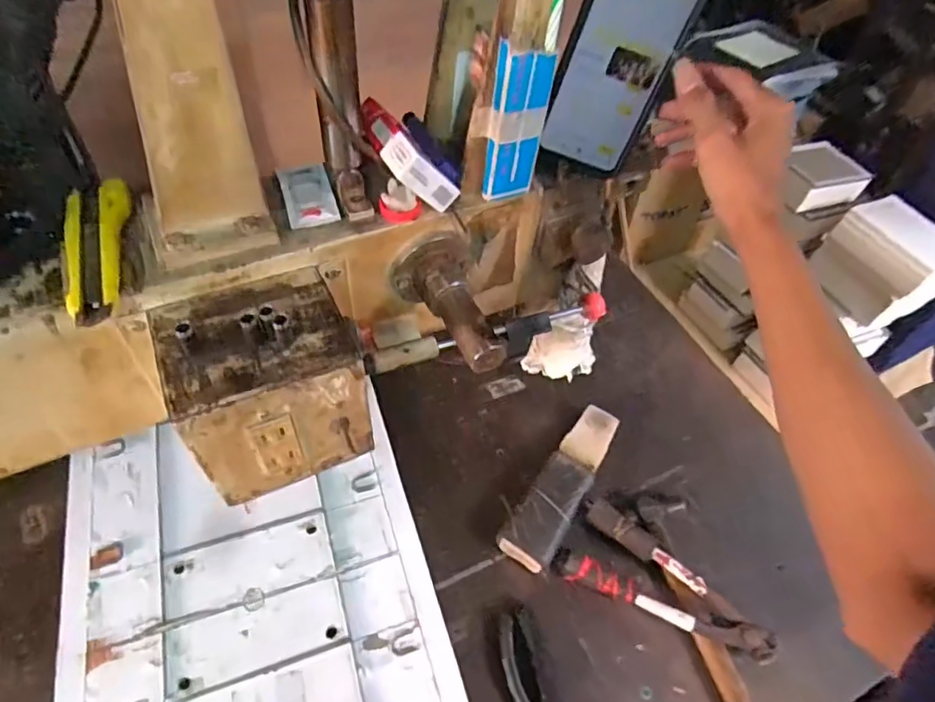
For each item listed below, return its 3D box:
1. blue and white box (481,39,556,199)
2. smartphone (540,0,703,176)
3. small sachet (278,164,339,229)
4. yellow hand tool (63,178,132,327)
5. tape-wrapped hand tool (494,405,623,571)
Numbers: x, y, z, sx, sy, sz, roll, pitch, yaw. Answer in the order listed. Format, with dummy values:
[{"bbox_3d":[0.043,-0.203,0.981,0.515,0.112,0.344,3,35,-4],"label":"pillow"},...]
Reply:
[{"bbox_3d":[0.037,-0.163,0.414,0.041,0.113,0.012,-19,55,-19],"label":"blue and white box"},{"bbox_3d":[0.115,-0.224,0.436,0.082,0.165,0.009,18,39,-4],"label":"smartphone"},{"bbox_3d":[-0.124,-0.123,0.438,0.037,0.009,0.070,-13,53,-15],"label":"small sachet"},{"bbox_3d":[-0.253,-0.068,0.378,0.037,0.013,0.137,-11,52,-14],"label":"yellow hand tool"},{"bbox_3d":[0.112,0.147,0.638,0.055,0.034,0.213,29,54,18],"label":"tape-wrapped hand tool"}]

